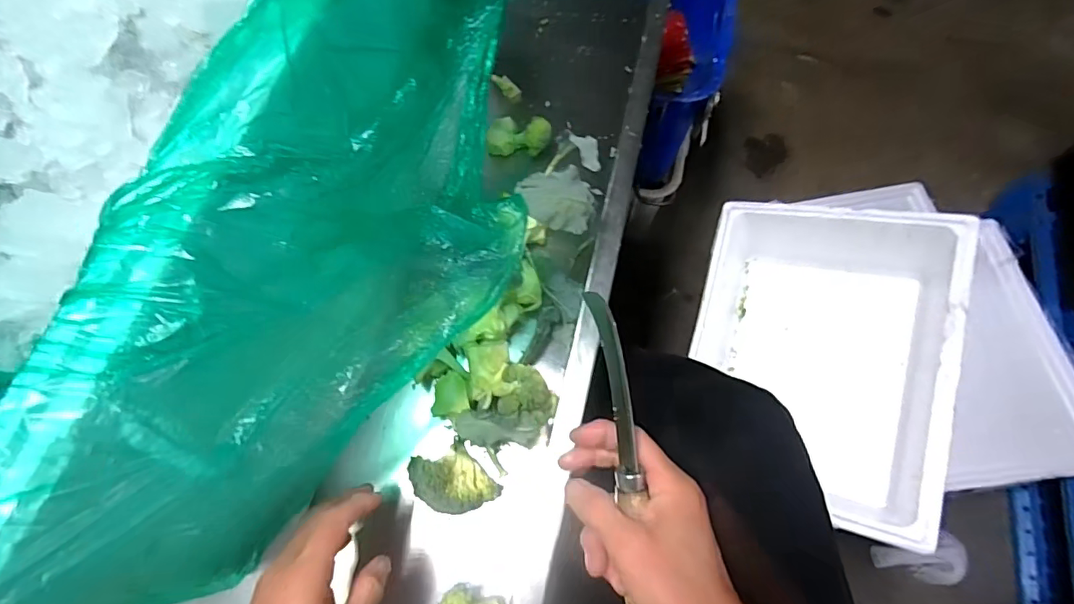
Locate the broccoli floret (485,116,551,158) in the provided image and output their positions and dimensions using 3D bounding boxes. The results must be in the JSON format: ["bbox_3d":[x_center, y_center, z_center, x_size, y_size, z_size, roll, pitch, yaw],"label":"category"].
[{"bbox_3d":[-0.019,-0.182,0.557,0.070,0.028,0.031,0,68,18],"label":"broccoli floret"}]

